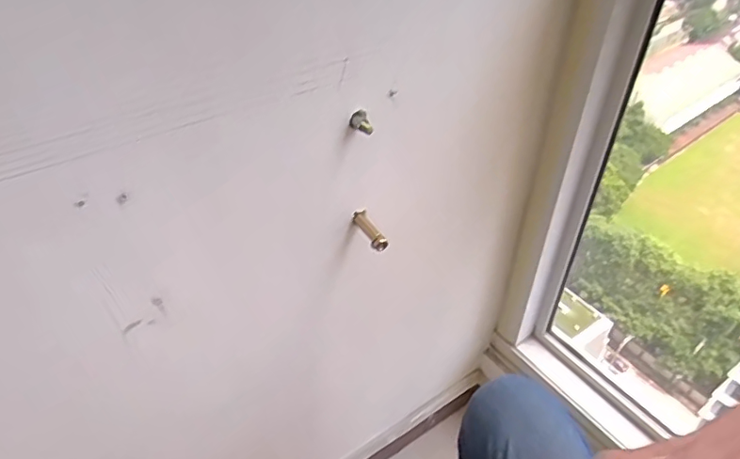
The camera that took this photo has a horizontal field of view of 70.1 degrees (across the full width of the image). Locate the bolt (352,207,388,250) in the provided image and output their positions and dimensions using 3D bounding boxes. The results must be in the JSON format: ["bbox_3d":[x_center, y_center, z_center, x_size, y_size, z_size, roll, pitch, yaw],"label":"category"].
[{"bbox_3d":[0.001,0.001,0.616,0.018,0.022,0.056,-23,46,-24],"label":"bolt"}]

